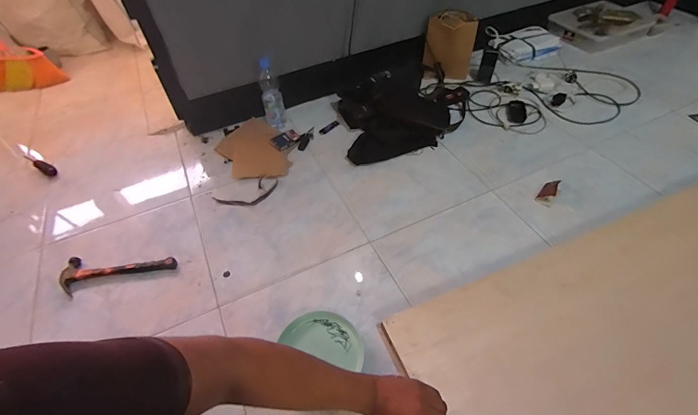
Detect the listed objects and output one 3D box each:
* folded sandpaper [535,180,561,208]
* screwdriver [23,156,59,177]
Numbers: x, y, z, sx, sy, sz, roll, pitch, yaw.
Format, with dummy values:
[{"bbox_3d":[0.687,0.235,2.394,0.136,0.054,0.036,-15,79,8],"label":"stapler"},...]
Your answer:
[{"bbox_3d":[0.563,-0.042,0.971,0.047,0.041,0.078,33,58,29],"label":"folded sandpaper"},{"bbox_3d":[-1.035,-0.143,1.164,0.178,0.031,0.032,23,54,23],"label":"screwdriver"}]

